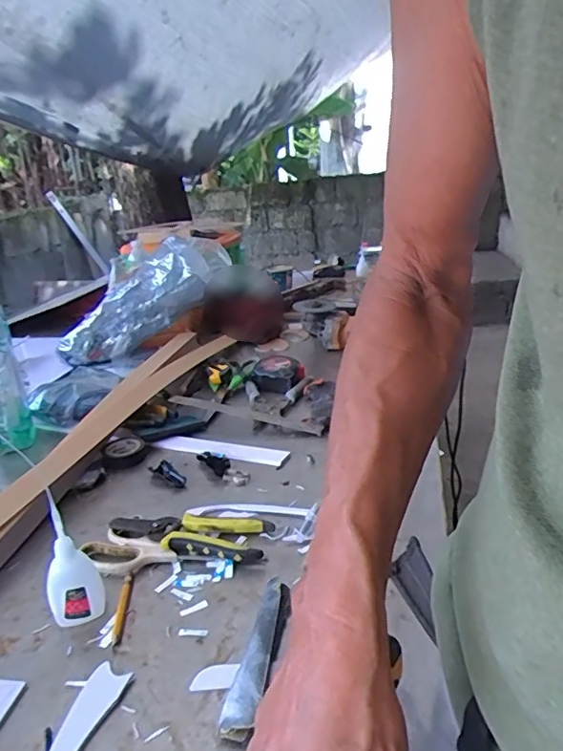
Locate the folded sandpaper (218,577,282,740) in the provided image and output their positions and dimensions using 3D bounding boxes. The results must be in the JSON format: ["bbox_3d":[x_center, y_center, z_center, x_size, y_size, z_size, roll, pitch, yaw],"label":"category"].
[{"bbox_3d":[-0.018,0.215,0.422,0.023,0.018,0.134,3,23,14],"label":"folded sandpaper"}]

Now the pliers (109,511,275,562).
[{"bbox_3d":[-0.096,0.162,0.573,0.171,0.020,0.077,3,23,14],"label":"pliers"}]

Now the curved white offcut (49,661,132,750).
[{"bbox_3d":[-0.143,0.245,0.389,0.031,0.006,0.079,5,24,19],"label":"curved white offcut"}]

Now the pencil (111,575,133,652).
[{"bbox_3d":[-0.143,0.209,0.483,0.009,0.005,0.084,-7,22,-5],"label":"pencil"}]

